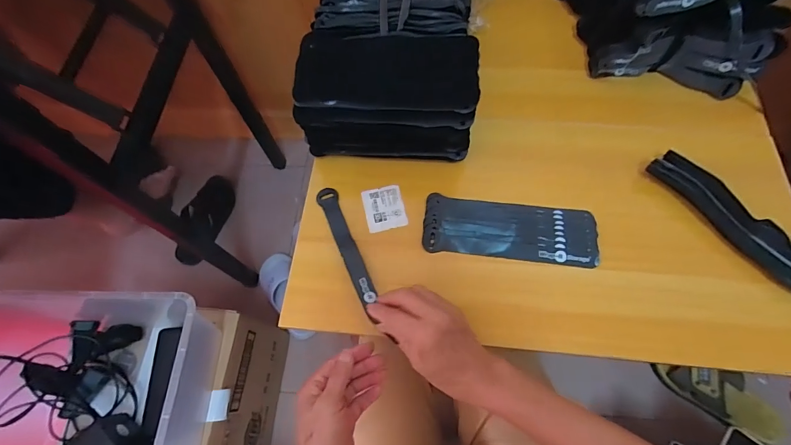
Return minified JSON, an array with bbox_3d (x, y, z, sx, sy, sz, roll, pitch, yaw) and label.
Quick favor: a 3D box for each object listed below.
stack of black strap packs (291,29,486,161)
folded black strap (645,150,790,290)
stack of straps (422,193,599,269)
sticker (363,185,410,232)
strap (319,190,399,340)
[{"bbox_3d":[-0.007,-0.158,0.452,0.206,0.100,0.130,4,68,4],"label":"stack of black strap packs"},{"bbox_3d":[0.377,-0.010,0.412,0.189,0.032,0.058,41,75,17],"label":"folded black strap"},{"bbox_3d":[0.134,0.008,0.440,0.197,0.013,0.073,6,68,5],"label":"stack of straps"},{"bbox_3d":[-0.014,-0.018,0.461,0.048,0.004,0.057,-13,67,-2],"label":"sticker"},{"bbox_3d":[-0.057,0.026,0.435,0.024,0.008,0.168,-14,57,-20],"label":"strap"}]

